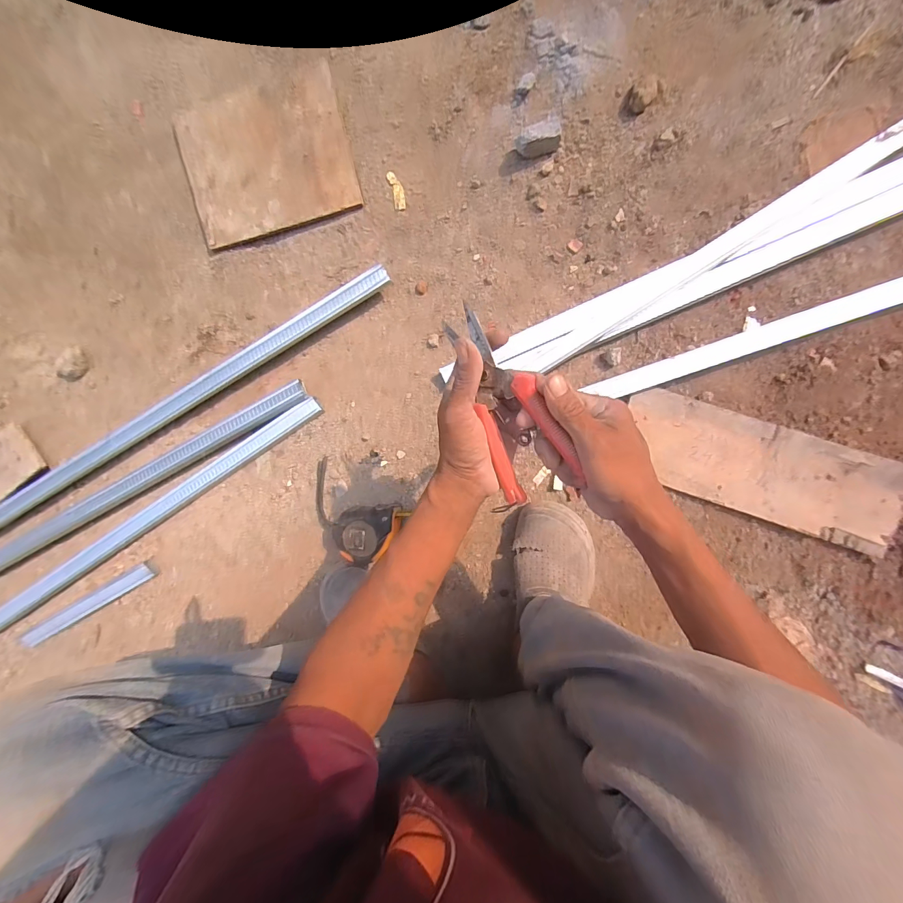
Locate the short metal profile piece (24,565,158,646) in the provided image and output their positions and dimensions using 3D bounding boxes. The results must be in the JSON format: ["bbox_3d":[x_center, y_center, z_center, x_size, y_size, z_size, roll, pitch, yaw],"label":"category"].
[{"bbox_3d":[-0.579,0.247,0.624,0.245,0.013,0.026,-30,87,7],"label":"short metal profile piece"}]

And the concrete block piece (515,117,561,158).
[{"bbox_3d":[0.115,-0.412,0.519,0.058,0.037,0.030,-17,93,6],"label":"concrete block piece"}]

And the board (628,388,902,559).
[{"bbox_3d":[0.393,0.021,0.498,0.330,0.020,0.114,19,93,6],"label":"board"}]

